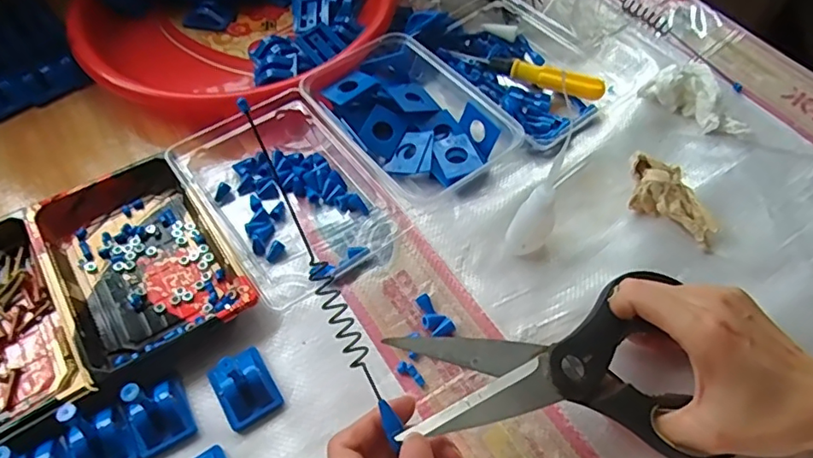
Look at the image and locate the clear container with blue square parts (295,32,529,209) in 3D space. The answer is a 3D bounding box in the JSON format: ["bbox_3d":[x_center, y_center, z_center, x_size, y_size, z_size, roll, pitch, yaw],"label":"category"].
[{"bbox_3d":[0.005,-0.097,0.461,0.122,0.036,0.165,-37,63,-22],"label":"clear container with blue square parts"}]

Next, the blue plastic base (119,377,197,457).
[{"bbox_3d":[-0.150,0.110,0.330,0.032,0.029,0.036,-26,60,-16],"label":"blue plastic base"}]

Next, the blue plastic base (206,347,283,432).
[{"bbox_3d":[-0.102,0.097,0.344,0.034,0.021,0.043,-29,60,-17],"label":"blue plastic base"}]

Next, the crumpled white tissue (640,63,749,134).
[{"bbox_3d":[0.241,-0.108,0.468,0.059,0.027,0.077,-14,57,-8],"label":"crumpled white tissue"}]

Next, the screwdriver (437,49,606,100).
[{"bbox_3d":[0.101,-0.138,0.487,0.143,0.022,0.015,18,58,13],"label":"screwdriver"}]

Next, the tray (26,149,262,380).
[{"bbox_3d":[-0.185,0.022,0.388,0.103,0.025,0.156,-30,61,-18],"label":"tray"}]

